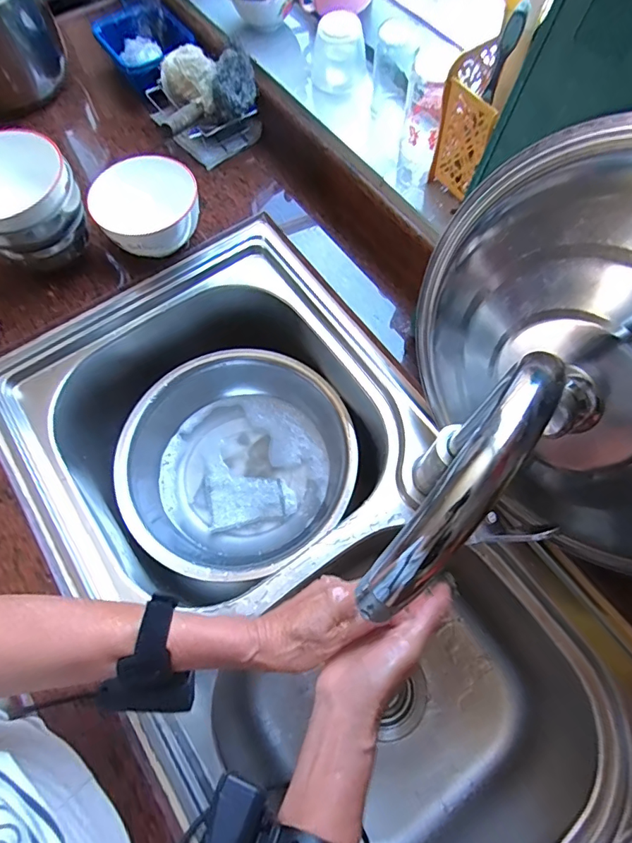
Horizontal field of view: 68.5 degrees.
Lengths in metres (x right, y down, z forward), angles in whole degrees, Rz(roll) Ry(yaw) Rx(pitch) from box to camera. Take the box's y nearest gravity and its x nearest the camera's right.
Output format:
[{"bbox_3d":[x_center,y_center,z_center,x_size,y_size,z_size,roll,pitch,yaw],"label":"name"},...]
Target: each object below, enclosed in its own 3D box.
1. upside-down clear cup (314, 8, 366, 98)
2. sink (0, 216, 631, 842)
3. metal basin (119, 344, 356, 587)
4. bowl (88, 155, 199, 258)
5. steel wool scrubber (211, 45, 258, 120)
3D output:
[{"bbox_3d":[0.030,-0.477,0.609,0.059,0.090,0.062,-5,67,-1],"label":"upside-down clear cup"},{"bbox_3d":[-0.019,0.159,0.567,0.422,0.205,0.769,-33,70,-13],"label":"sink"},{"bbox_3d":[-0.119,0.053,0.677,0.310,0.096,0.281,-41,72,-15],"label":"metal basin"},{"bbox_3d":[-0.209,-0.262,0.596,0.124,0.079,0.113,0,67,1],"label":"bowl"},{"bbox_3d":[-0.113,-0.460,0.632,0.058,0.070,0.057,-10,67,-3],"label":"steel wool scrubber"}]

